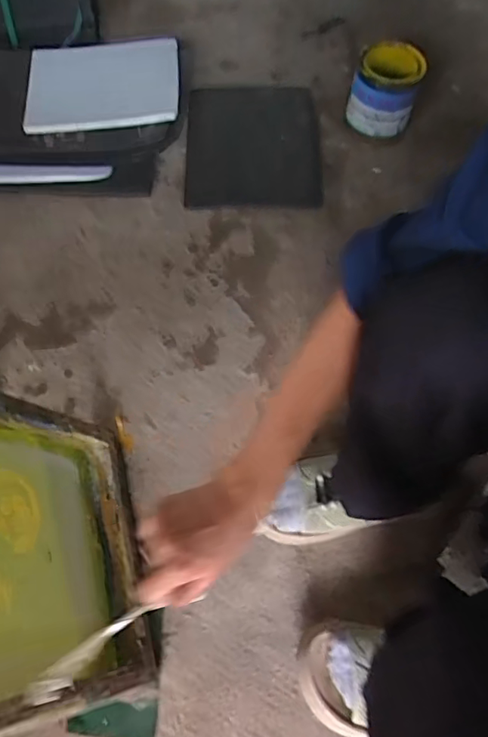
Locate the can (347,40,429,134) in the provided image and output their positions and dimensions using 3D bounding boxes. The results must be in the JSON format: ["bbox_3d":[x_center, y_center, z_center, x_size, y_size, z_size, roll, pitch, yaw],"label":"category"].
[{"bbox_3d":[0.242,-0.476,0.944,0.106,0.127,0.106,1,63,-2],"label":"can"}]

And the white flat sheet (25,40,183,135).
[{"bbox_3d":[-0.289,-0.577,1.128,0.320,0.235,0.018,-14,78,-16],"label":"white flat sheet"}]

